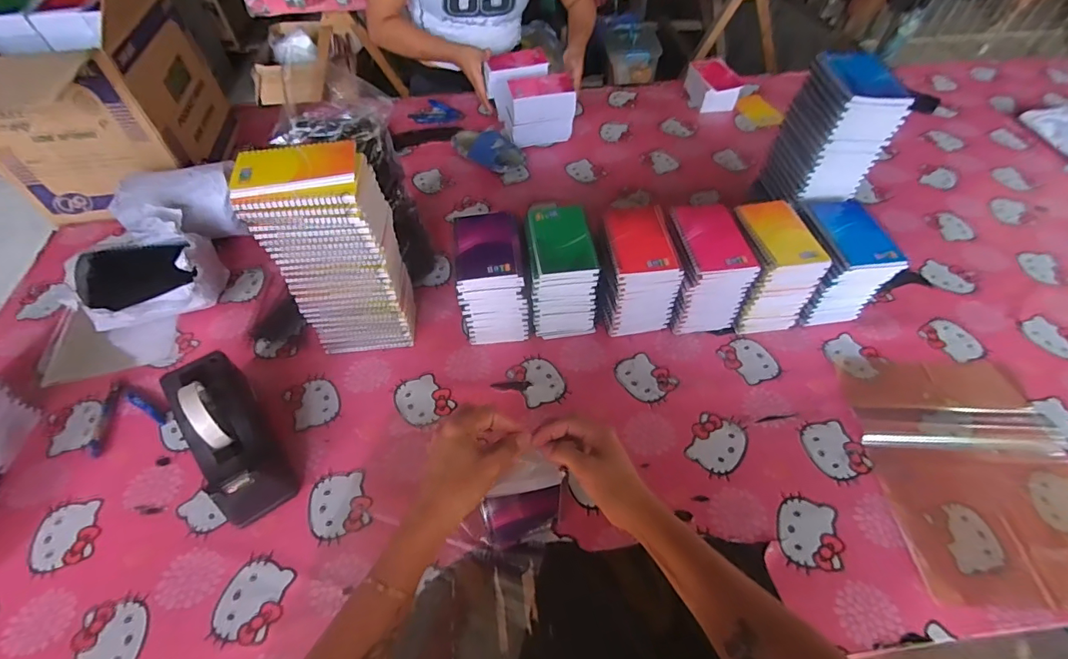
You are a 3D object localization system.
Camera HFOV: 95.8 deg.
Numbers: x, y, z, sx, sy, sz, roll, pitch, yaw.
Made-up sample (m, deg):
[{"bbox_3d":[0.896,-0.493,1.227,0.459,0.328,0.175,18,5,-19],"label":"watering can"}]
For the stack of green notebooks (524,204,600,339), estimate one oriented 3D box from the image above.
[{"bbox_3d":[0.039,-0.079,0.724,0.091,0.151,0.131,-5,52,-2],"label":"stack of green notebooks"}]

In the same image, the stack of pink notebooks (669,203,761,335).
[{"bbox_3d":[0.250,-0.086,0.727,0.095,0.143,0.126,-7,52,-4],"label":"stack of pink notebooks"}]

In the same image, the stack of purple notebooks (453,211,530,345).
[{"bbox_3d":[-0.061,-0.068,0.707,0.090,0.162,0.105,-7,52,-4],"label":"stack of purple notebooks"}]

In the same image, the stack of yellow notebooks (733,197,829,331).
[{"bbox_3d":[0.345,-0.094,0.721,0.098,0.158,0.126,-8,53,-5],"label":"stack of yellow notebooks"}]

